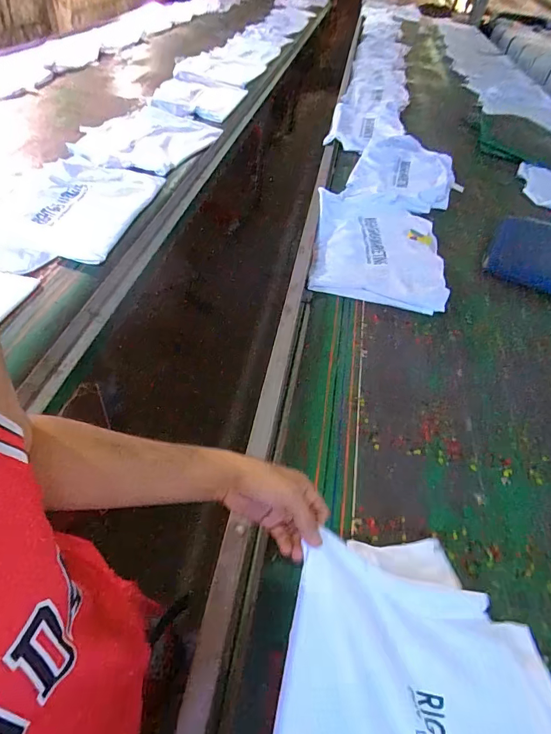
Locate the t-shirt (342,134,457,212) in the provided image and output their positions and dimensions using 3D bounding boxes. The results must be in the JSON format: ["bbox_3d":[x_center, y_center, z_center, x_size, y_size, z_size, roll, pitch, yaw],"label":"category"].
[{"bbox_3d":[0.486,-0.747,1.582,0.358,0.041,0.656,19,49,10],"label":"t-shirt"}]

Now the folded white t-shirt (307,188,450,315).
[{"bbox_3d":[0.284,-0.342,1.187,0.341,0.027,0.515,10,48,1],"label":"folded white t-shirt"}]

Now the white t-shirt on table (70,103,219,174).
[{"bbox_3d":[-0.486,-0.843,1.545,0.410,0.043,0.575,15,48,7],"label":"white t-shirt on table"}]

